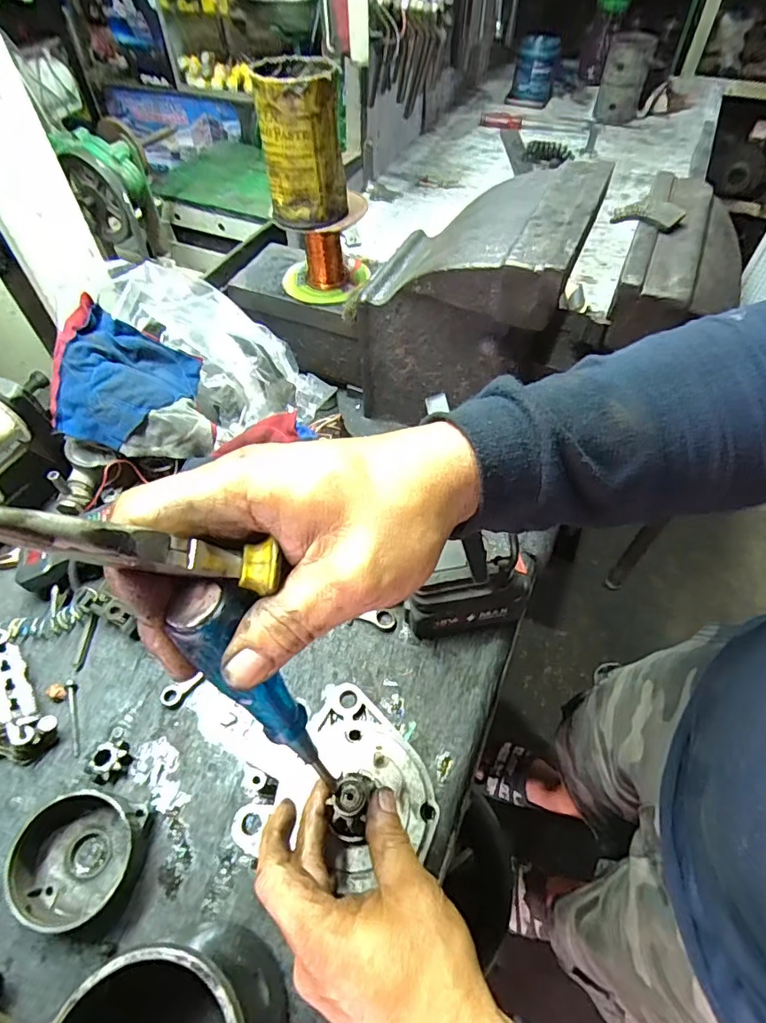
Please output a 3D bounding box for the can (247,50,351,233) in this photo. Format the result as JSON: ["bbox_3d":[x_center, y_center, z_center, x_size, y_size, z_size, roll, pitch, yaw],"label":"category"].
[{"bbox_3d":[-0.074,-0.336,0.475,0.073,0.110,0.081,-4,54,-3],"label":"can"}]

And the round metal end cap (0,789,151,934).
[{"bbox_3d":[-0.225,0.247,0.372,0.077,0.046,0.079,0,54,0],"label":"round metal end cap"}]

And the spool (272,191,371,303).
[{"bbox_3d":[-0.060,-0.281,0.551,0.104,0.082,0.099,18,56,13],"label":"spool"}]

